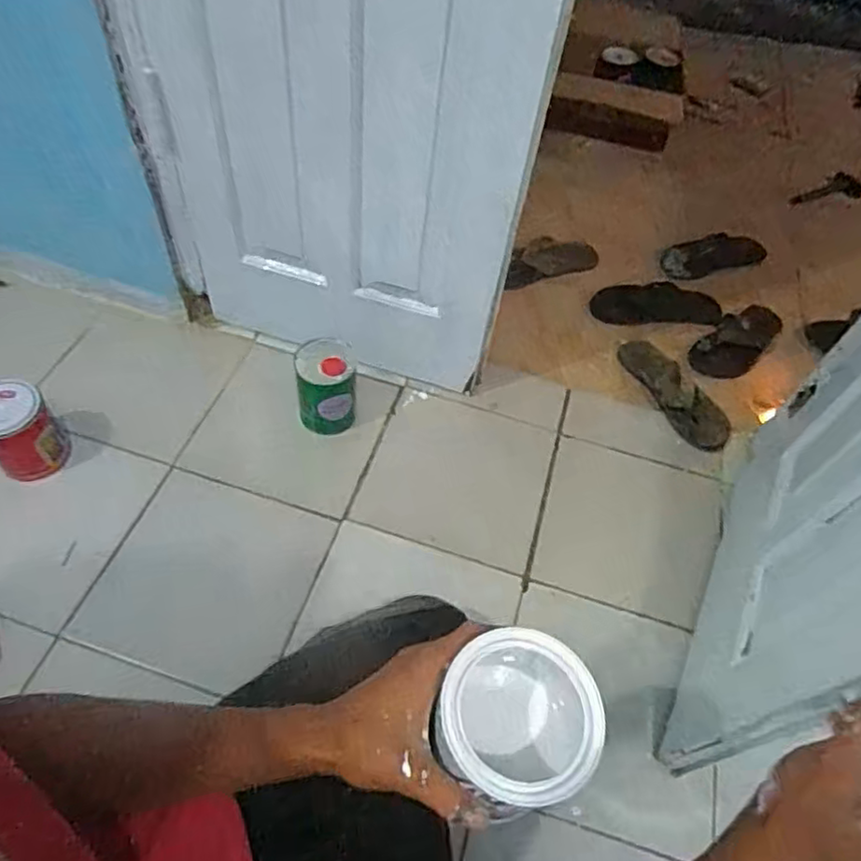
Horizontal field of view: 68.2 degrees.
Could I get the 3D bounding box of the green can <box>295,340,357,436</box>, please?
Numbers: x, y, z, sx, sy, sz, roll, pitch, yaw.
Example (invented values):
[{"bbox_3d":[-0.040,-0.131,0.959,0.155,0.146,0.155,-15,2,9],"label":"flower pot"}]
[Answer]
[{"bbox_3d":[-0.174,-0.069,1.080,0.095,0.143,0.115,-3,55,-8],"label":"green can"}]

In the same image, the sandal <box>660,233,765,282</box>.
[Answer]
[{"bbox_3d":[0.691,-0.422,1.524,0.259,0.069,0.081,-6,56,-11],"label":"sandal"}]

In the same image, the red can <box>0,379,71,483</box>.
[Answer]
[{"bbox_3d":[-0.632,0.007,0.984,0.105,0.148,0.105,3,55,-4],"label":"red can"}]

